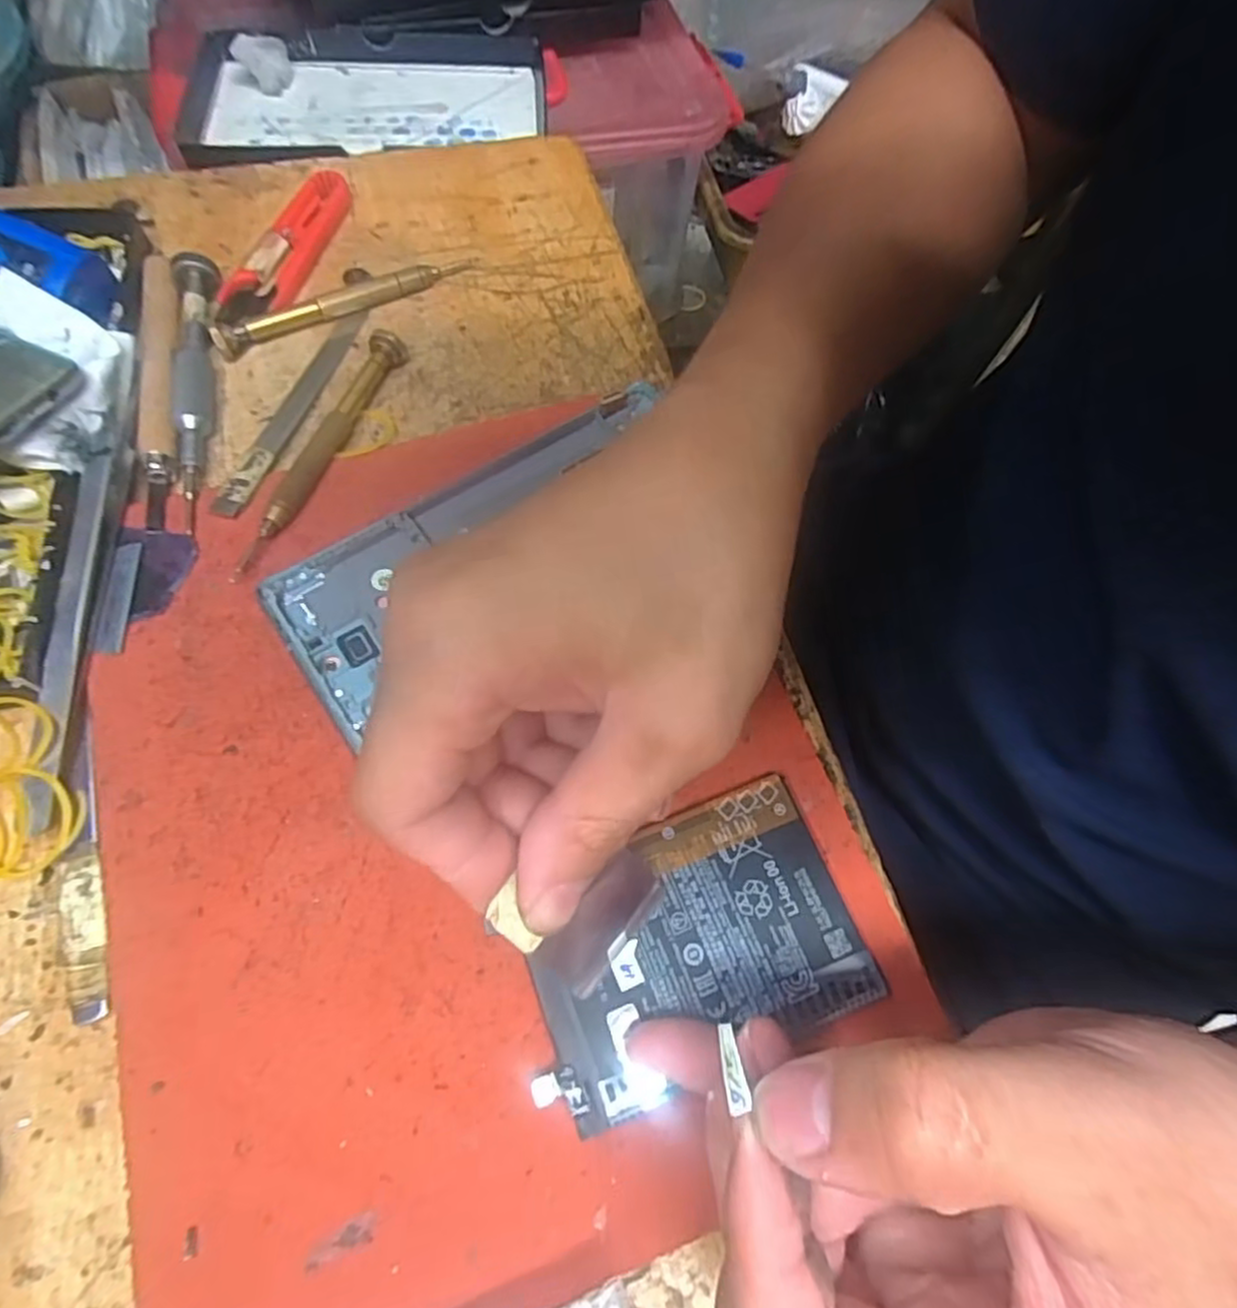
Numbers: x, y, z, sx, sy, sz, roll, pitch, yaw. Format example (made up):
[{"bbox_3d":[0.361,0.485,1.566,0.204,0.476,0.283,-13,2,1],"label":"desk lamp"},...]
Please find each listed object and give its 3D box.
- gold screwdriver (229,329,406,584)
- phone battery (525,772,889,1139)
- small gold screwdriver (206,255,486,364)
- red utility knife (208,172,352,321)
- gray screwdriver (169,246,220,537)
[{"bbox_3d":[-0.105,-0.073,0.245,0.009,0.010,0.110,19,65,3],"label":"gold screwdriver"},{"bbox_3d":[0.019,0.078,0.190,0.089,0.006,0.063,-19,69,-12],"label":"phone battery"},{"bbox_3d":[-0.109,-0.145,0.279,0.108,0.011,0.011,-29,72,-17],"label":"small gold screwdriver"},{"bbox_3d":[-0.139,-0.169,0.286,0.025,0.012,0.083,14,65,1],"label":"red utility knife"},{"bbox_3d":[-0.154,-0.098,0.250,0.015,0.014,0.117,-10,67,-10],"label":"gray screwdriver"}]

